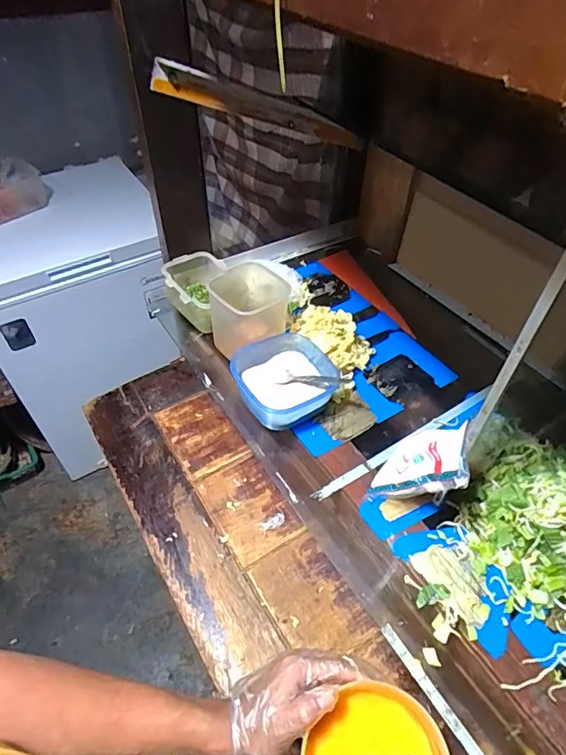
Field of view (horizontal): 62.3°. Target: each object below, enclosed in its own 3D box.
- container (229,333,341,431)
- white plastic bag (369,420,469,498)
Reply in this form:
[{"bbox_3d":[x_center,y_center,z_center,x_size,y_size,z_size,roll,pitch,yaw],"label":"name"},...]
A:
[{"bbox_3d":[0.005,0.007,0.625,0.130,0.056,0.125,1,48,-1],"label":"container"},{"bbox_3d":[0.147,0.091,0.496,0.049,0.135,0.059,44,56,-1],"label":"white plastic bag"}]

